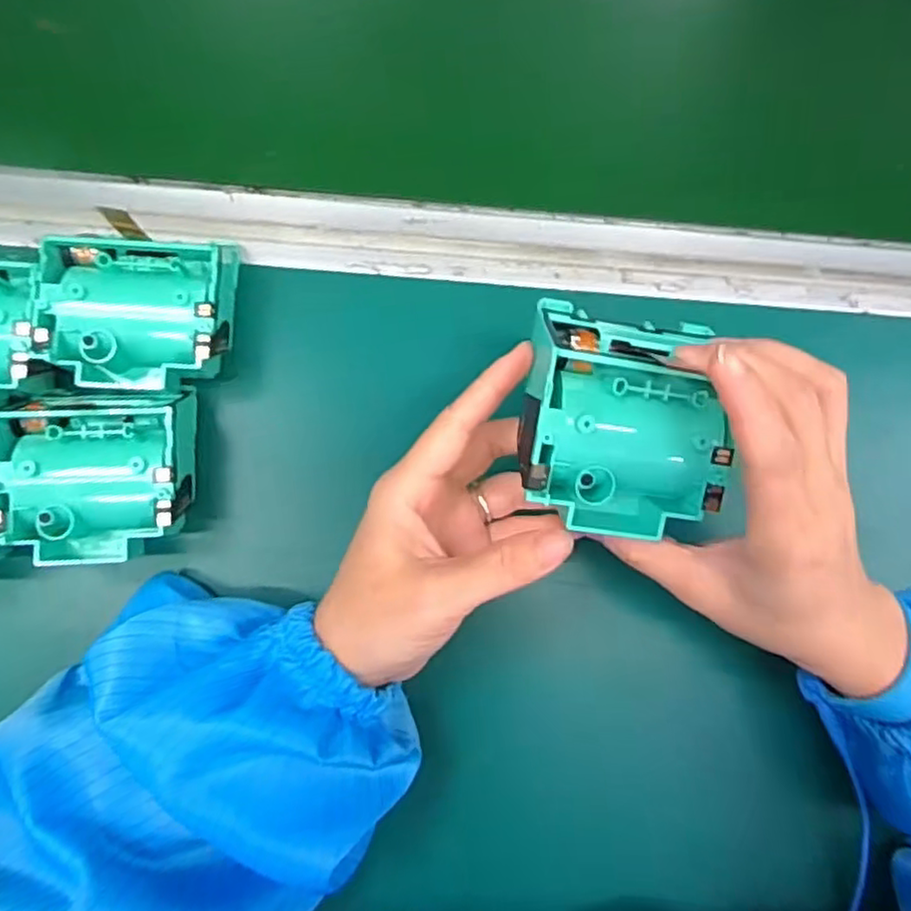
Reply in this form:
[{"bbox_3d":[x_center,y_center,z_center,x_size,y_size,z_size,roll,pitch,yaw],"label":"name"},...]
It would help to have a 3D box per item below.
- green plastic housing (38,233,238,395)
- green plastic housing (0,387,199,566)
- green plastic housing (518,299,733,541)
[{"bbox_3d":[-0.141,-0.065,0.312,0.074,0.044,0.071,2,85,-5],"label":"green plastic housing"},{"bbox_3d":[-0.154,0.009,0.298,0.075,0.033,0.070,-8,86,-5],"label":"green plastic housing"},{"bbox_3d":[0.061,-0.013,0.252,0.075,0.038,0.081,6,85,-4],"label":"green plastic housing"}]

